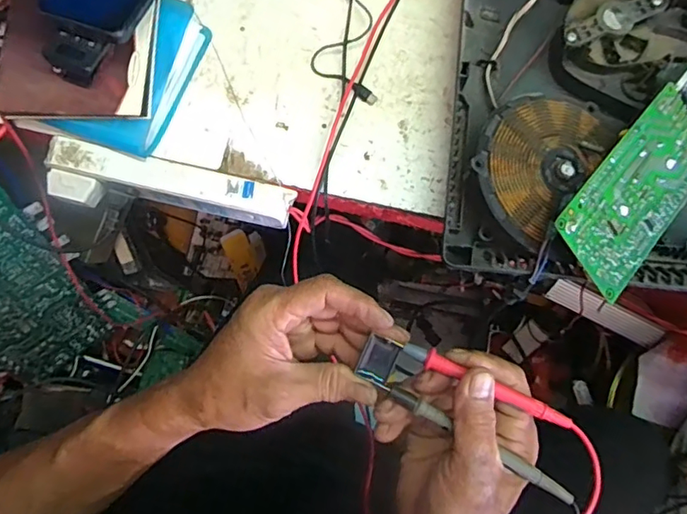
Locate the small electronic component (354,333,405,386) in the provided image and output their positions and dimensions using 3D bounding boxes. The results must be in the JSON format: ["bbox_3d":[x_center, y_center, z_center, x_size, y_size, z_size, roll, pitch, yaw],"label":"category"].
[{"bbox_3d":[0.023,0.067,0.348,0.022,0.004,0.027,29,81,6],"label":"small electronic component"}]

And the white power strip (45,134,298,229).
[{"bbox_3d":[-0.157,-0.069,0.495,0.220,0.037,0.034,14,80,4],"label":"white power strip"}]

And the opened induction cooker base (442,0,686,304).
[{"bbox_3d":[0.245,-0.136,0.447,0.296,0.075,0.334,7,80,3],"label":"opened induction cooker base"}]

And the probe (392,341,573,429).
[{"bbox_3d":[0.091,0.082,0.343,0.116,0.015,0.011,24,81,0],"label":"probe"}]

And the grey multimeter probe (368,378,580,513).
[{"bbox_3d":[0.083,0.117,0.338,0.148,0.008,0.010,30,81,5],"label":"grey multimeter probe"}]

